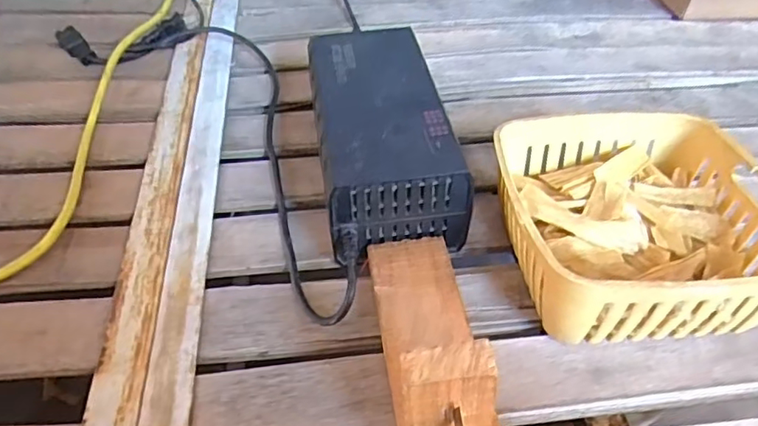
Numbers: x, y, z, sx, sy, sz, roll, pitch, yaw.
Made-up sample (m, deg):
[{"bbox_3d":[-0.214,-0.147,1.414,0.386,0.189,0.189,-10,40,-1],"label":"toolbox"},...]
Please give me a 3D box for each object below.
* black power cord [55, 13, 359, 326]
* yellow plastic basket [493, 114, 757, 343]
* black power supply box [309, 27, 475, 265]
[{"bbox_3d":[-0.139,-0.111,0.580,0.180,0.041,0.534,-31,54,-28],"label":"black power cord"},{"bbox_3d":[0.181,0.005,0.434,0.179,0.082,0.179,-1,45,-7],"label":"yellow plastic basket"},{"bbox_3d":[-0.001,-0.060,0.498,0.106,0.086,0.229,-5,45,-10],"label":"black power supply box"}]

